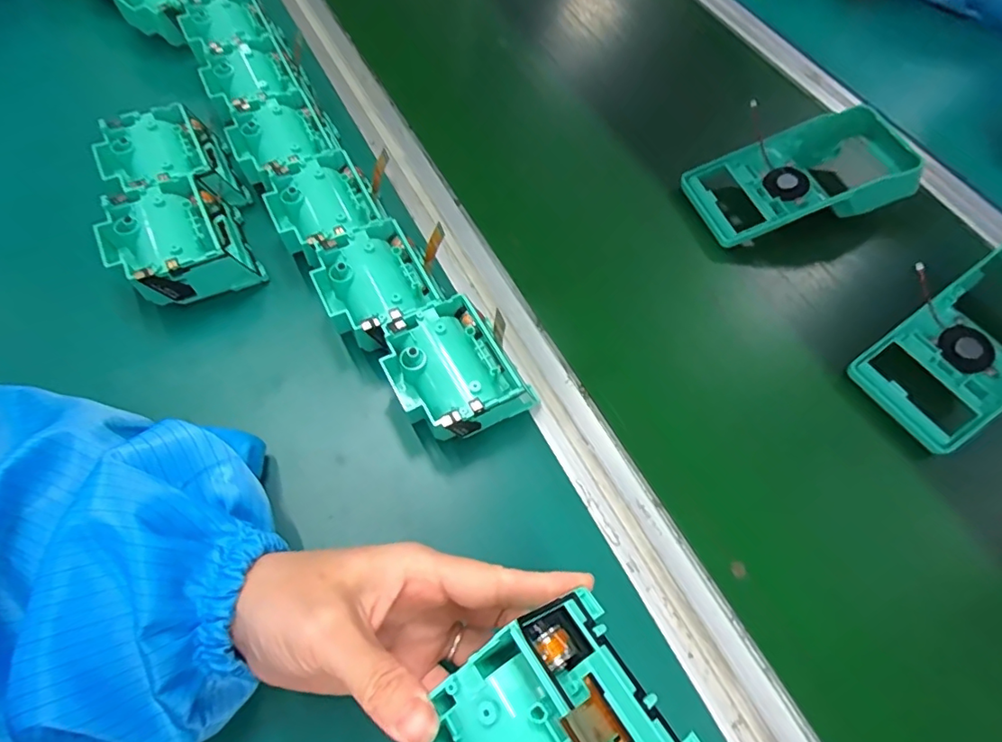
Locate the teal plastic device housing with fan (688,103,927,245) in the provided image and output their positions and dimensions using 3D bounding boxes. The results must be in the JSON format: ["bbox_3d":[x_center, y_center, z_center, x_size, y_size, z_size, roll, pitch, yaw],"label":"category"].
[{"bbox_3d":[0.258,-0.165,0.452,0.201,0.055,0.089,-15,65,-11],"label":"teal plastic device housing with fan"}]

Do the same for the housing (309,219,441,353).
[{"bbox_3d":[-0.077,-0.050,0.344,0.066,0.037,0.076,-31,69,-18],"label":"housing"}]

